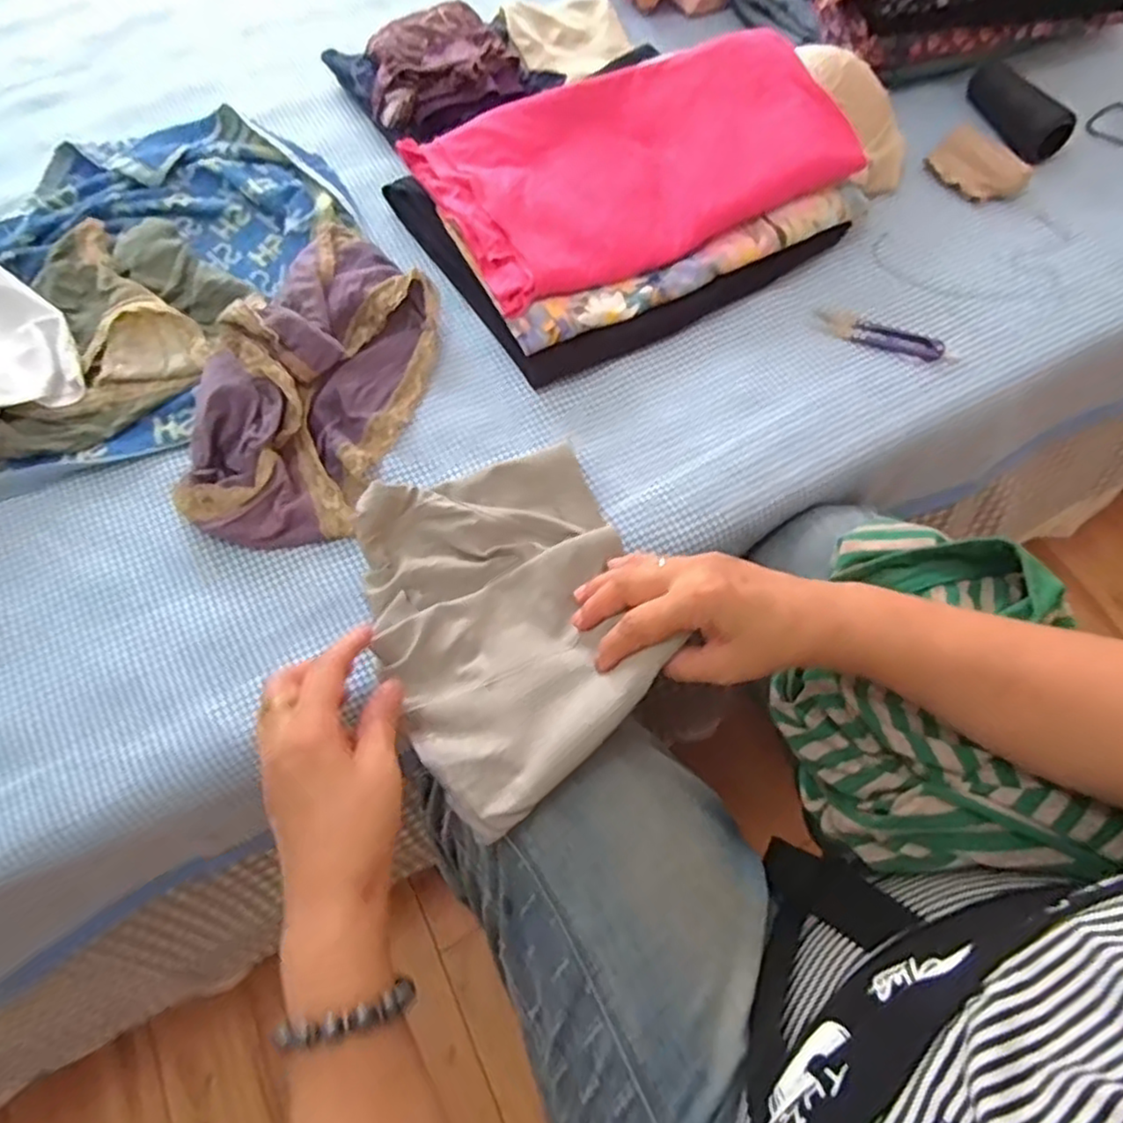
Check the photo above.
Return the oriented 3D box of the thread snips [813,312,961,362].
[{"bbox_3d":[0.257,-0.178,0.552,0.109,0.007,0.028,19,68,10],"label":"thread snips"}]

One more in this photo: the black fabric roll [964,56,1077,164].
[{"bbox_3d":[0.414,-0.413,0.633,0.032,0.035,0.119,-17,67,-5],"label":"black fabric roll"}]

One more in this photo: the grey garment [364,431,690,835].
[{"bbox_3d":[-0.030,0.029,0.438,0.169,0.037,0.216,-26,68,-10],"label":"grey garment"}]

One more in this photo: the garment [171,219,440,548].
[{"bbox_3d":[-0.186,-0.142,0.516,0.149,0.053,0.273,15,68,9],"label":"garment"}]

